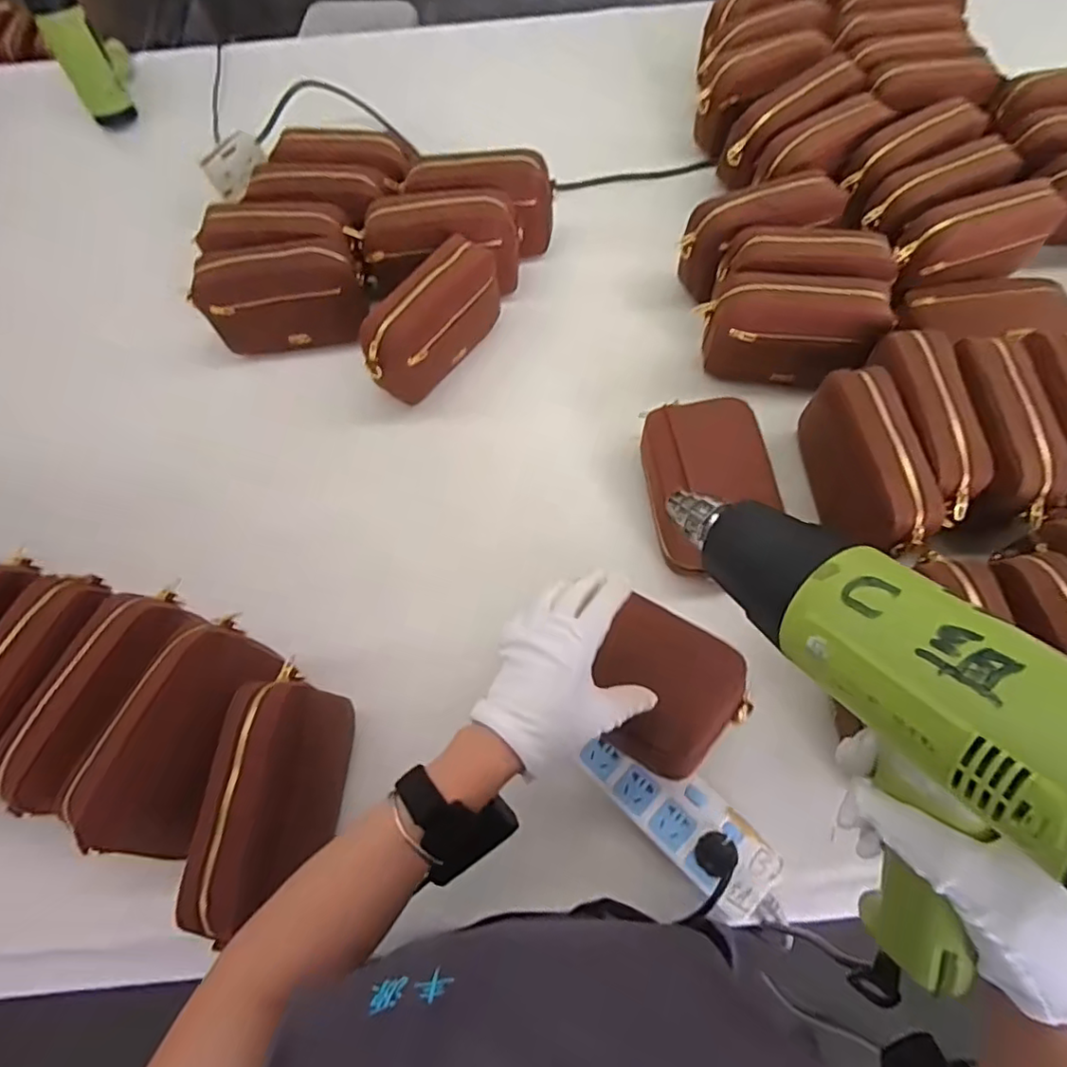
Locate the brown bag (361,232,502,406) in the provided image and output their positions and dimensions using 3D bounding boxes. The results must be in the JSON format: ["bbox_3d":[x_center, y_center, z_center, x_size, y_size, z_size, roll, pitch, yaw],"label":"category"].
[{"bbox_3d":[-0.120,-0.252,0.737,0.058,0.135,0.196,35,72,17],"label":"brown bag"}]

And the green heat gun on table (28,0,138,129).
[{"bbox_3d":[-0.741,-0.820,0.958,0.070,0.267,0.175,-16,66,-5],"label":"green heat gun on table"}]

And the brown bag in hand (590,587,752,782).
[{"bbox_3d":[0.110,0.130,0.488,0.140,0.050,0.118,34,93,-6],"label":"brown bag in hand"}]

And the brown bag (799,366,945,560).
[{"bbox_3d":[0.346,-0.066,0.624,0.066,0.104,0.192,-4,65,1],"label":"brown bag"}]

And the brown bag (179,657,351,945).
[{"bbox_3d":[-0.218,0.221,0.515,0.075,0.101,0.191,3,65,4],"label":"brown bag"}]

